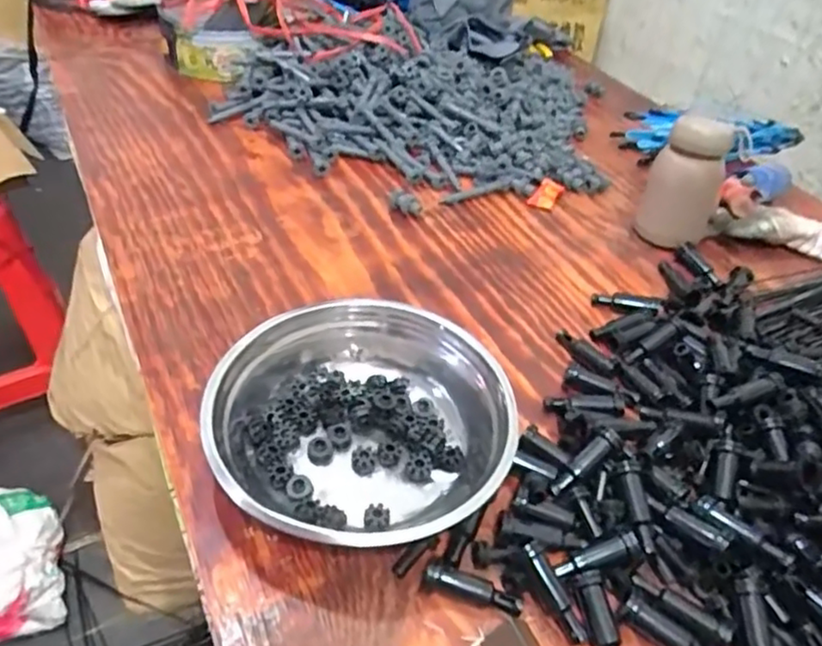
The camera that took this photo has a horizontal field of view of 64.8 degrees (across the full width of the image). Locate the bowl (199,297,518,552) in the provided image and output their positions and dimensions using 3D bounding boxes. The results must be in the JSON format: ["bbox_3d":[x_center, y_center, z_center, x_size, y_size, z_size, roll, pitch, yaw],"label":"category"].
[{"bbox_3d":[-0.037,0.079,0.489,0.211,0.065,0.207,4,42,-4],"label":"bowl"}]

